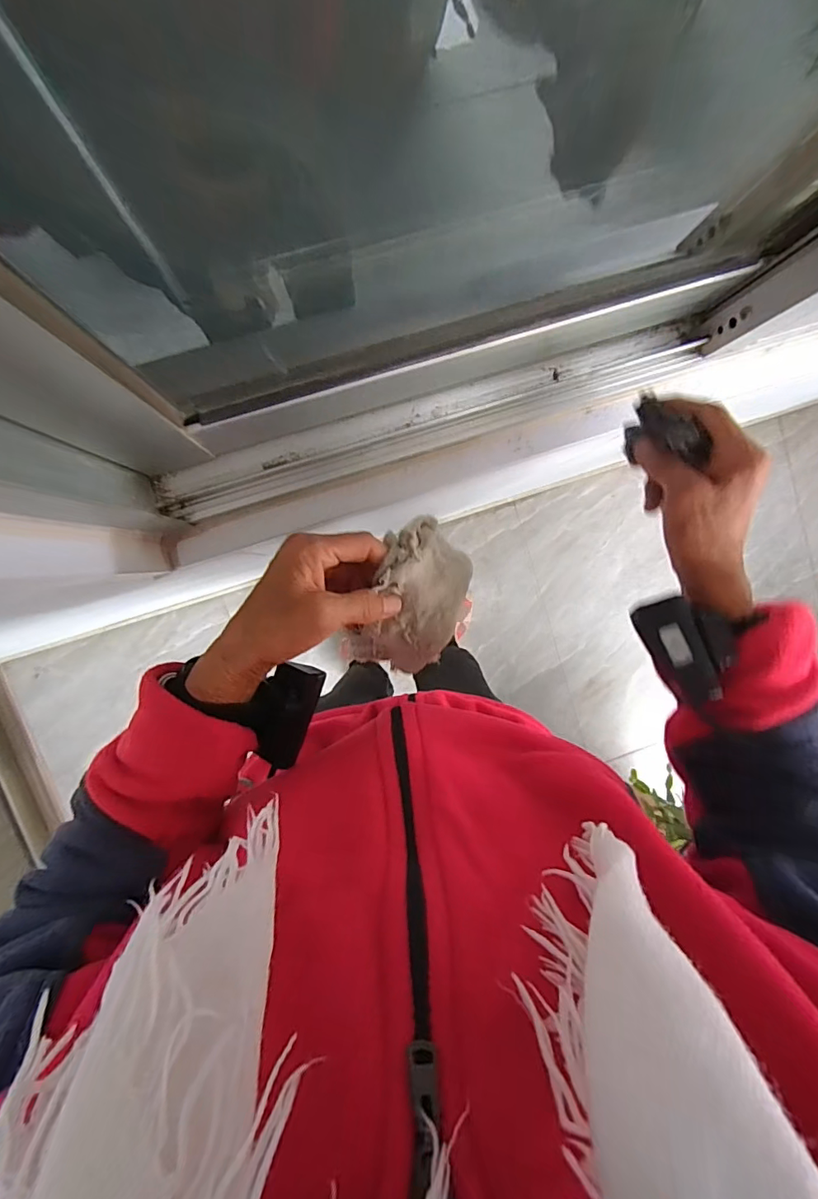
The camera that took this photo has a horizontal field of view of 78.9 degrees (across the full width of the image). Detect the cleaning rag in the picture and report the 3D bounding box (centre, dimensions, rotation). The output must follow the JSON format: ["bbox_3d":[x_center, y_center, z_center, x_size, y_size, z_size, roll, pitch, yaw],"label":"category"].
[{"bbox_3d":[0.007,-0.001,0.343,0.067,0.048,0.106,22,91,-7],"label":"cleaning rag"}]

